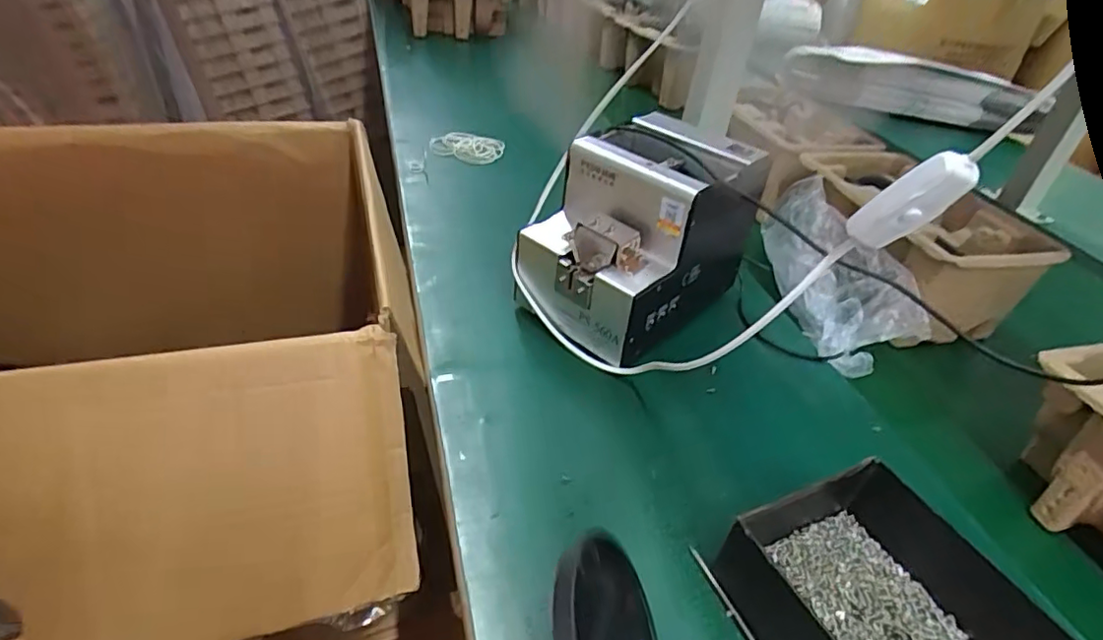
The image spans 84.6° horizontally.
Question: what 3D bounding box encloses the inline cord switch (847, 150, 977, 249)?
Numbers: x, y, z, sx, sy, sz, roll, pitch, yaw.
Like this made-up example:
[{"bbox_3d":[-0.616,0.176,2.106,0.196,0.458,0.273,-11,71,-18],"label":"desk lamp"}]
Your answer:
[{"bbox_3d":[0.163,-0.052,0.276,0.024,0.056,0.011,46,45,1],"label":"inline cord switch"}]

